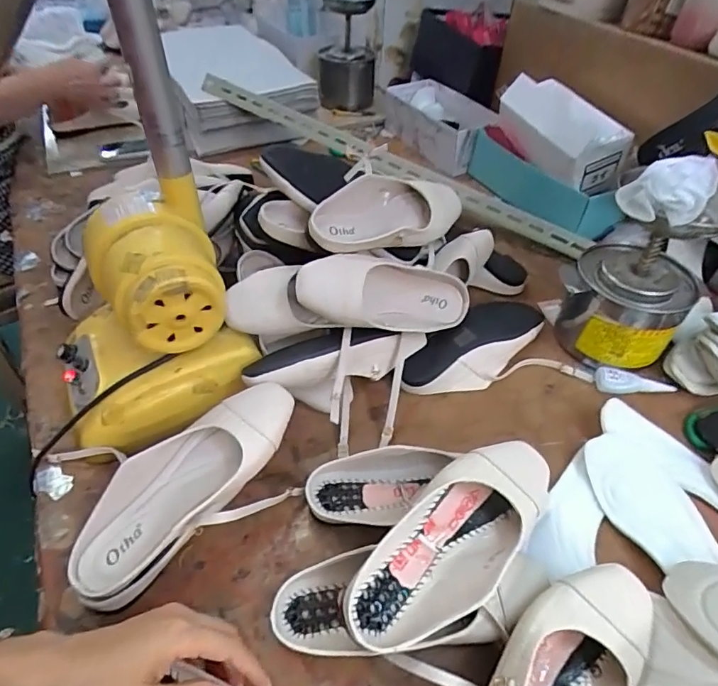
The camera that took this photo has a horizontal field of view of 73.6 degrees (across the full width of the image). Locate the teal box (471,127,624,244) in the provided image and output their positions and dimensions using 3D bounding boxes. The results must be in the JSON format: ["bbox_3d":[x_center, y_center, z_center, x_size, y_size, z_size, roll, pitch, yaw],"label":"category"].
[{"bbox_3d":[0.326,-0.289,0.876,0.081,0.092,0.324,-24,51,-23],"label":"teal box"}]

